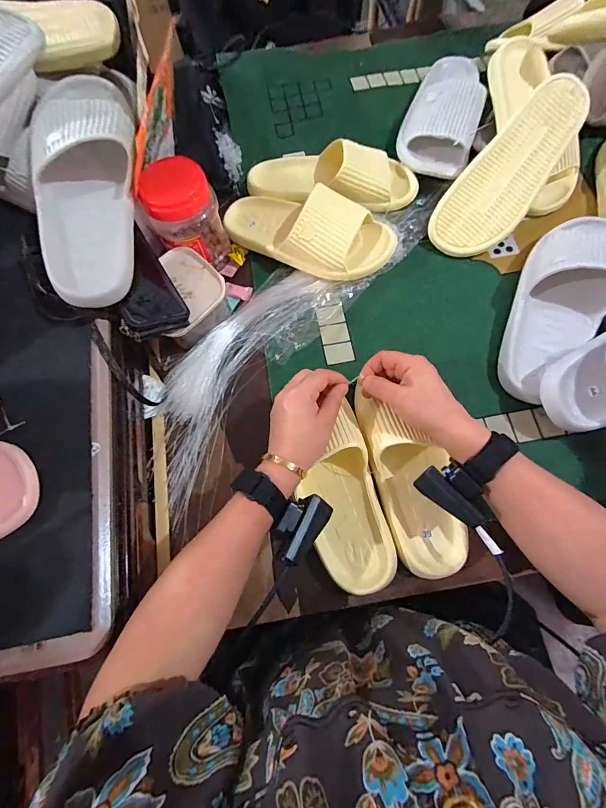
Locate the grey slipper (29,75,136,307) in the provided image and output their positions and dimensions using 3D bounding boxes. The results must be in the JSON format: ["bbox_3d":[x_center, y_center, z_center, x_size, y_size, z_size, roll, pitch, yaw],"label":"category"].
[{"bbox_3d":[-0.249,-0.253,0.430,0.120,0.057,0.287,-5,85,0],"label":"grey slipper"}]

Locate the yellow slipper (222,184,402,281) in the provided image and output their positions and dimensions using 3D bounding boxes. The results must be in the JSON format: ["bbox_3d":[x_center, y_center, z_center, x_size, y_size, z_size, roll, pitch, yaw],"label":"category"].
[{"bbox_3d":[0.001,-0.254,0.538,0.261,0.067,0.107,20,73,8],"label":"yellow slipper"}]

